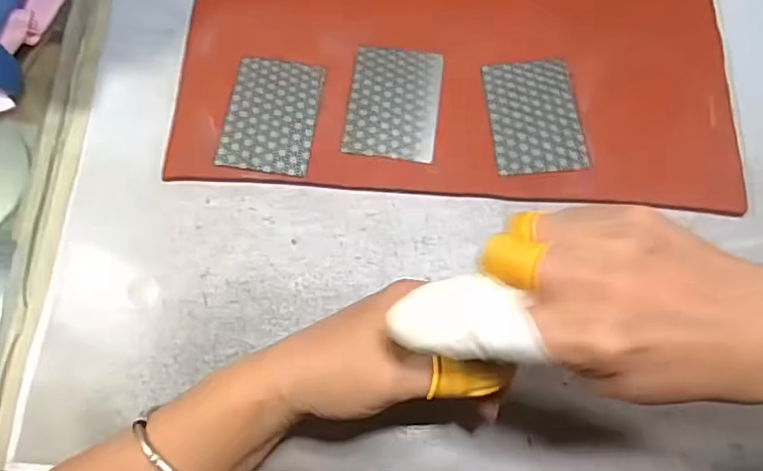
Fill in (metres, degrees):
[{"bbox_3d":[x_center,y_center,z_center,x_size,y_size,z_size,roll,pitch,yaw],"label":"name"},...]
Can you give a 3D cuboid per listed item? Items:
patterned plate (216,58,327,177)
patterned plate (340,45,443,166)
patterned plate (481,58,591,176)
[{"bbox_3d":[-0.075,-0.083,0.397,0.061,0.004,0.086,7,71,2],"label":"patterned plate"},{"bbox_3d":[0.009,-0.093,0.399,0.062,0.004,0.085,7,71,3],"label":"patterned plate"},{"bbox_3d":[0.105,-0.083,0.395,0.062,0.004,0.085,-4,71,-1],"label":"patterned plate"}]

